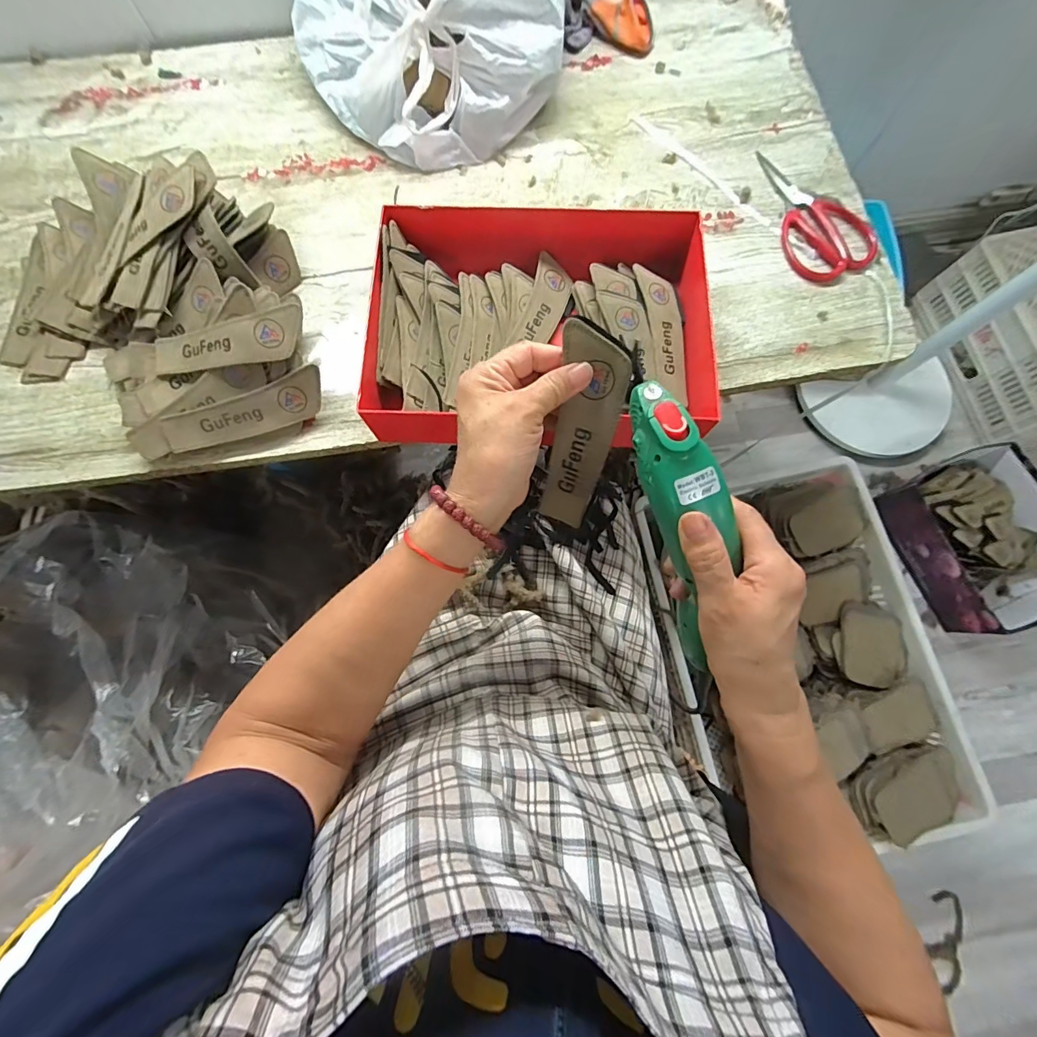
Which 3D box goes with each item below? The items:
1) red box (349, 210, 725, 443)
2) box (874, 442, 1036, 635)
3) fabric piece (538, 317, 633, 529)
[{"bbox_3d":[0.022,-0.200,0.449,0.320,0.059,0.254,1,75,1],"label":"red box"},{"bbox_3d":[0.939,0.044,0.893,0.273,0.124,0.320,-23,77,-6],"label":"box"},{"bbox_3d":[0.043,-0.053,0.310,0.043,0.151,0.009,19,41,15],"label":"fabric piece"}]

